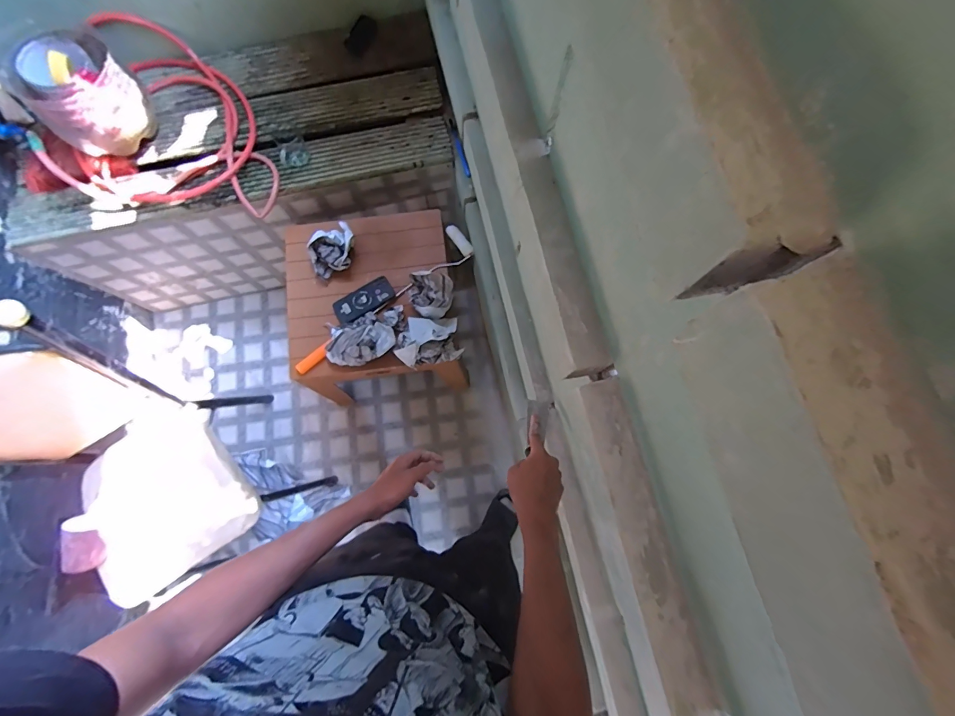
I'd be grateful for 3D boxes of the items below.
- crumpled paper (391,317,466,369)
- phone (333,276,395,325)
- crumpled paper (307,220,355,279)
[{"bbox_3d":[-0.129,-0.046,1.053,0.172,0.084,0.126,-18,78,-4],"label":"crumpled paper"},{"bbox_3d":[-0.314,-0.159,1.131,0.165,0.016,0.082,-30,79,-7],"label":"phone"},{"bbox_3d":[-0.393,-0.289,1.121,0.144,0.090,0.097,-36,80,-8],"label":"crumpled paper"}]

